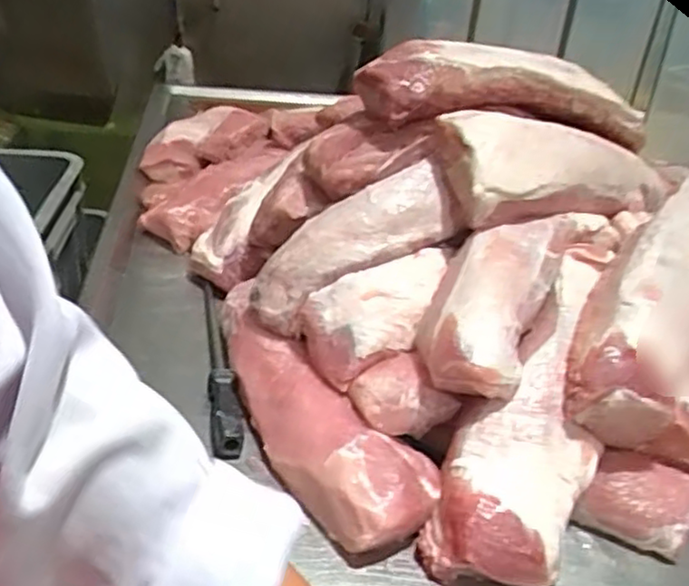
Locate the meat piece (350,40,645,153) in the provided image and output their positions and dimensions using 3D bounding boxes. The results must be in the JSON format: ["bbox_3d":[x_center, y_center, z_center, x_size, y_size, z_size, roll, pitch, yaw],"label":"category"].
[{"bbox_3d":[0.230,-0.286,0.991,0.466,0.115,0.116,-7,32,-23],"label":"meat piece"}]

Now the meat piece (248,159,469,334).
[{"bbox_3d":[0.009,-0.057,0.859,0.280,0.083,0.094,-32,37,-4],"label":"meat piece"}]

